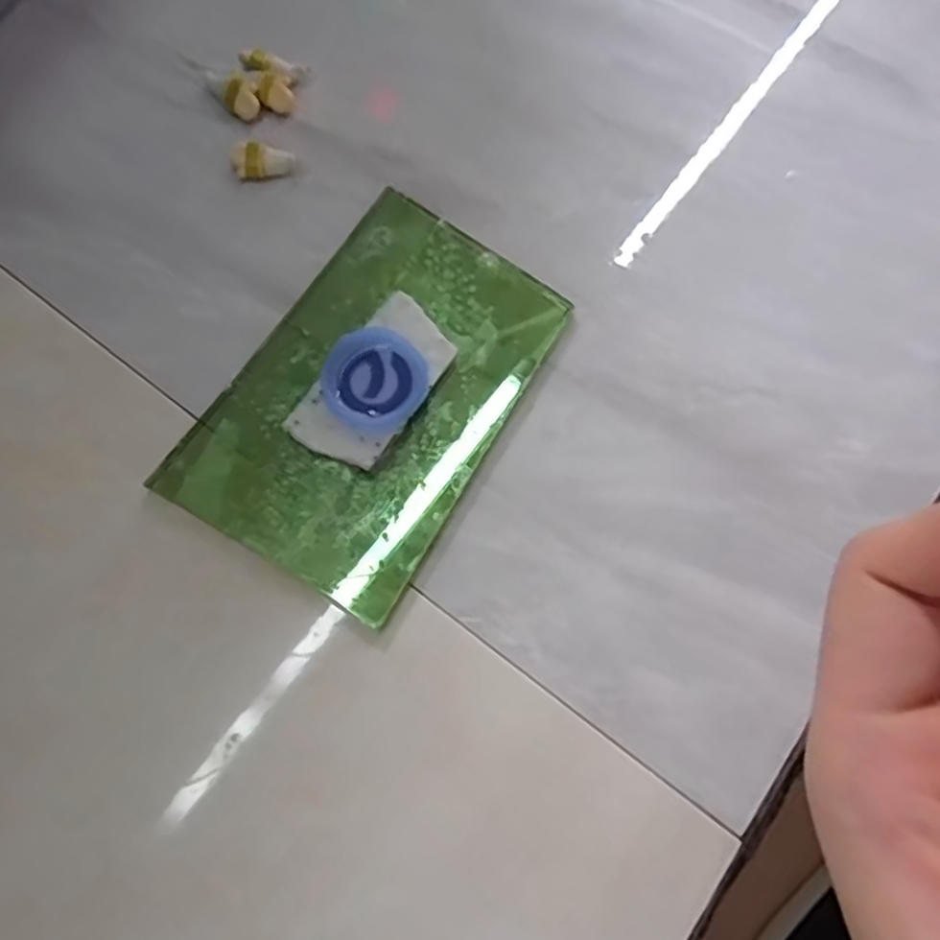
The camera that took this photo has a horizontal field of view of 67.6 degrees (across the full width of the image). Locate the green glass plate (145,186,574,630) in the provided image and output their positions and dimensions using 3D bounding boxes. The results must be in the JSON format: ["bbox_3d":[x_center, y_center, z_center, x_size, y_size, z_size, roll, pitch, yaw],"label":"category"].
[{"bbox_3d":[-0.024,-0.021,0.185,0.066,0.006,0.102,31,76,6],"label":"green glass plate"}]

